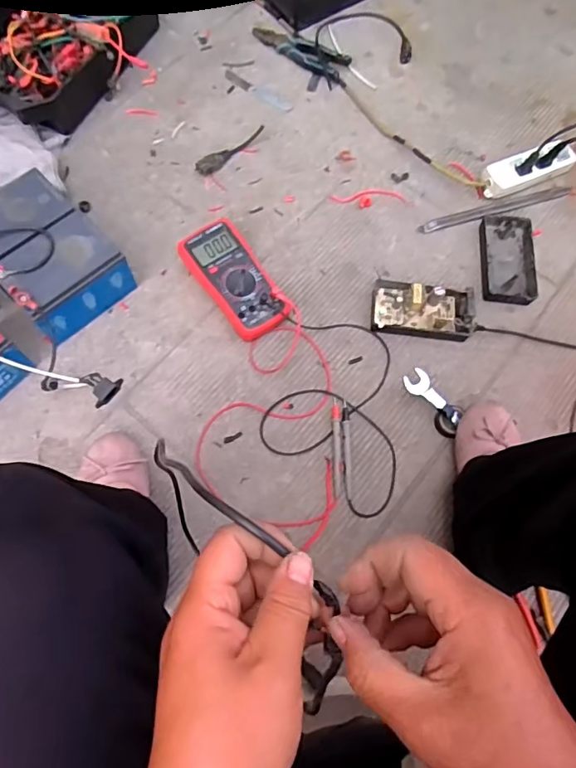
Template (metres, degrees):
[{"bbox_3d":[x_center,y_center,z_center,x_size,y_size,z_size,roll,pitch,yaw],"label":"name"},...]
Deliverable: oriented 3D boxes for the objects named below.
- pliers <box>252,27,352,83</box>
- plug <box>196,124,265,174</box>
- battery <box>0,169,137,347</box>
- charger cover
[{"bbox_3d":[0.019,-0.635,0.988,0.200,0.026,0.054,32,72,9],"label":"pliers"},{"bbox_3d":[-0.097,-0.404,0.899,0.141,0.024,0.024,-38,76,-14],"label":"plug"},{"bbox_3d":[-0.351,-0.184,0.759,0.204,0.103,0.146,42,74,12],"label":"battery"},{"bbox_3d":[0.355,-0.203,0.842,0.083,0.031,0.160,3,70,-1],"label":"charger cover"}]

